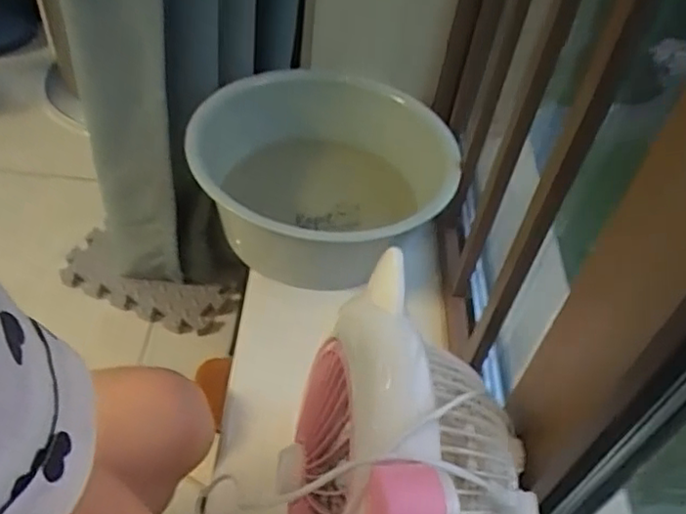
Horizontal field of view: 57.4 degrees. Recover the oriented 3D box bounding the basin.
[{"bbox_3d":[-0.010,-0.091,0.723,0.258,0.116,0.263,3,48,-4],"label":"basin"}]

